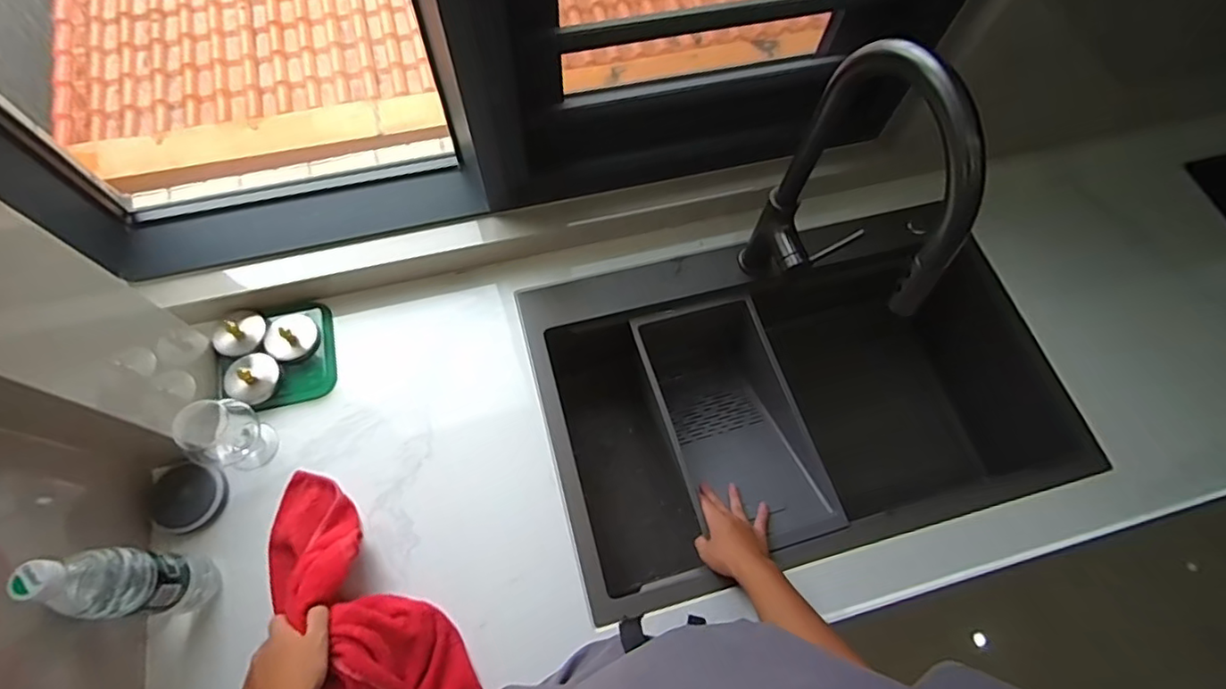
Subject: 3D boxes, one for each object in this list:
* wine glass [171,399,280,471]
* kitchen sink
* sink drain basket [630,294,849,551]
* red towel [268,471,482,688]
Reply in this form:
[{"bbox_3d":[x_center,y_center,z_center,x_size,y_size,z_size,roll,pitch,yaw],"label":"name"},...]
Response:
[{"bbox_3d":[-0.480,0.110,0.703,0.071,0.108,0.065,1,67,-2],"label":"wine glass"},{"bbox_3d":[0.269,0.087,0.952,0.749,0.267,0.462,-16,69,-9],"label":"kitchen sink"},{"bbox_3d":[0.176,0.133,0.884,0.199,0.140,0.359,-15,69,-8],"label":"sink drain basket"},{"bbox_3d":[-0.308,0.307,0.656,0.149,0.084,0.350,-37,72,-16],"label":"red towel"}]

